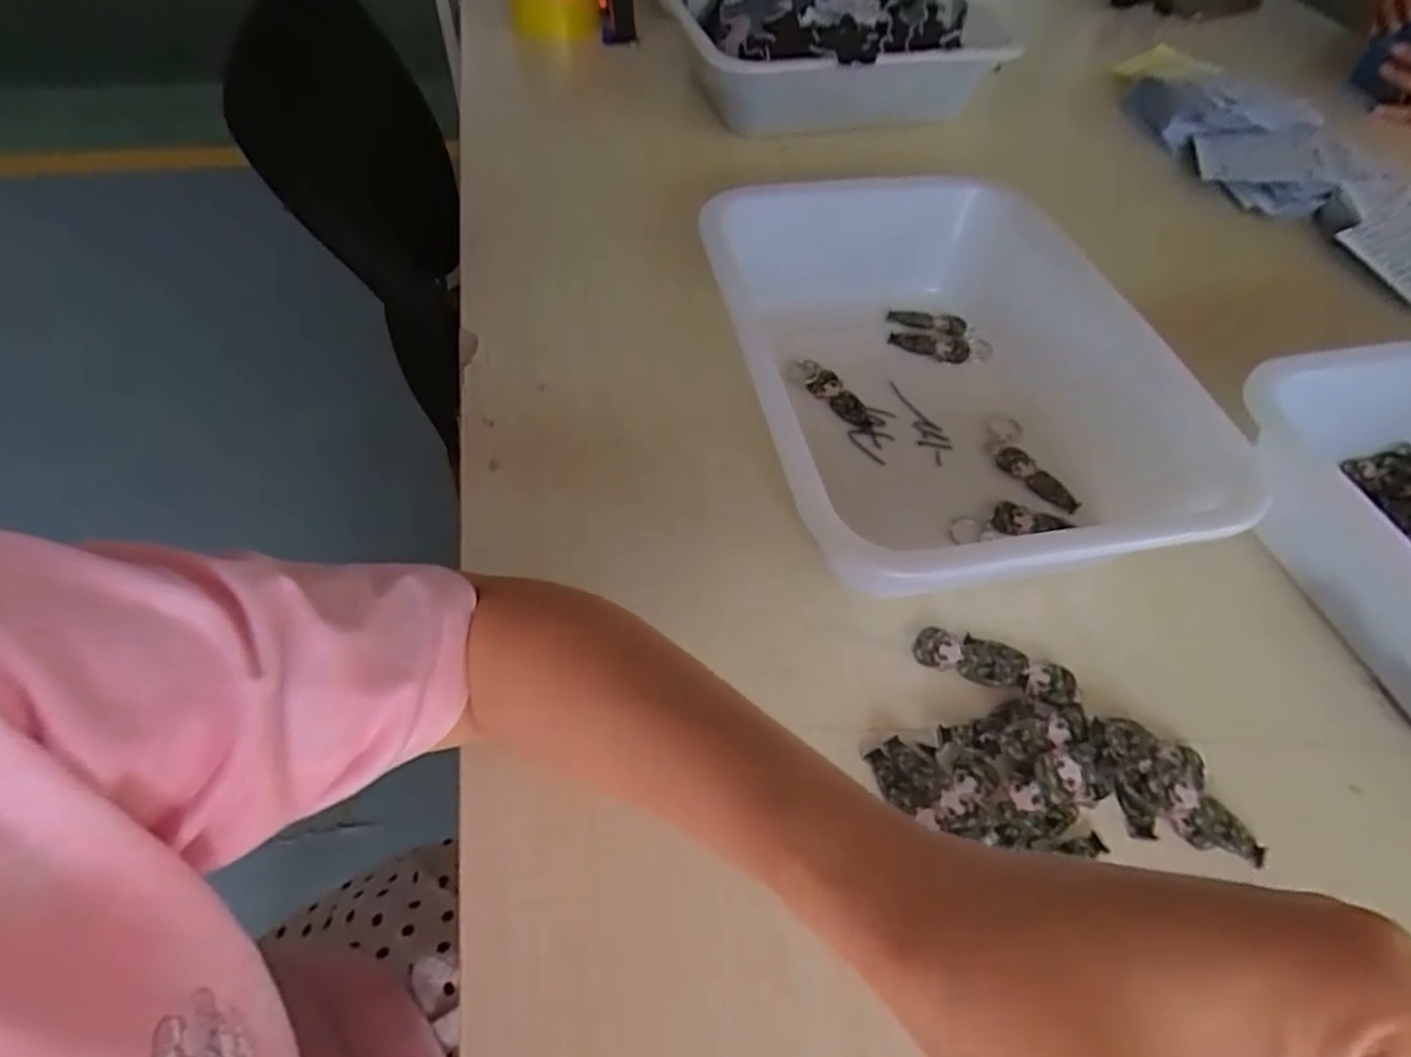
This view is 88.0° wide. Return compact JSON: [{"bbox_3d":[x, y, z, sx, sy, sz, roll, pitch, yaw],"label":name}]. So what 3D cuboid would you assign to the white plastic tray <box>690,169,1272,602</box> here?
[{"bbox_3d":[0.143,-0.094,0.463,0.219,0.086,0.322,-9,53,-10],"label":"white plastic tray"}]

